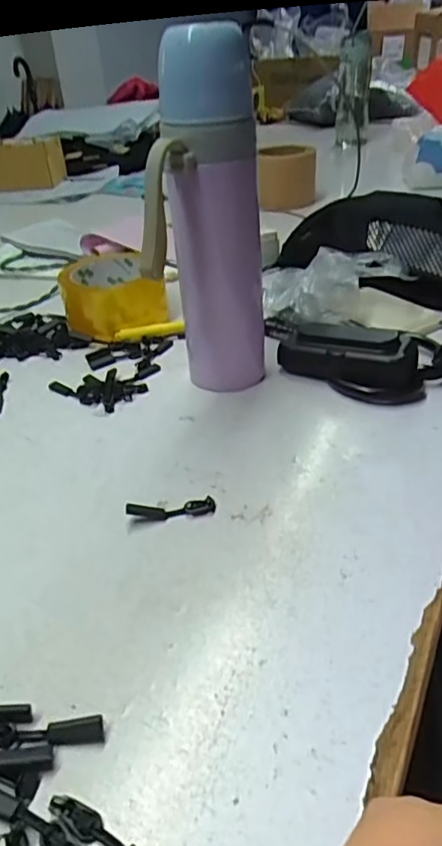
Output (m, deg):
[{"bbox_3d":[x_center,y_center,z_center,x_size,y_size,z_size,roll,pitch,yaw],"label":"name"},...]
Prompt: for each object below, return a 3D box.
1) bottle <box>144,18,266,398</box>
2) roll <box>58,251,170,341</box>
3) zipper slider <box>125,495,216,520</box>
[{"bbox_3d":[-0.010,-0.126,0.402,0.063,0.244,0.090,6,36,13],"label":"bottle"},{"bbox_3d":[-0.104,-0.128,0.568,0.095,0.053,0.102,-5,35,-3],"label":"roll"},{"bbox_3d":[-0.030,0.052,0.351,0.053,0.010,0.011,-5,35,-3],"label":"zipper slider"}]

